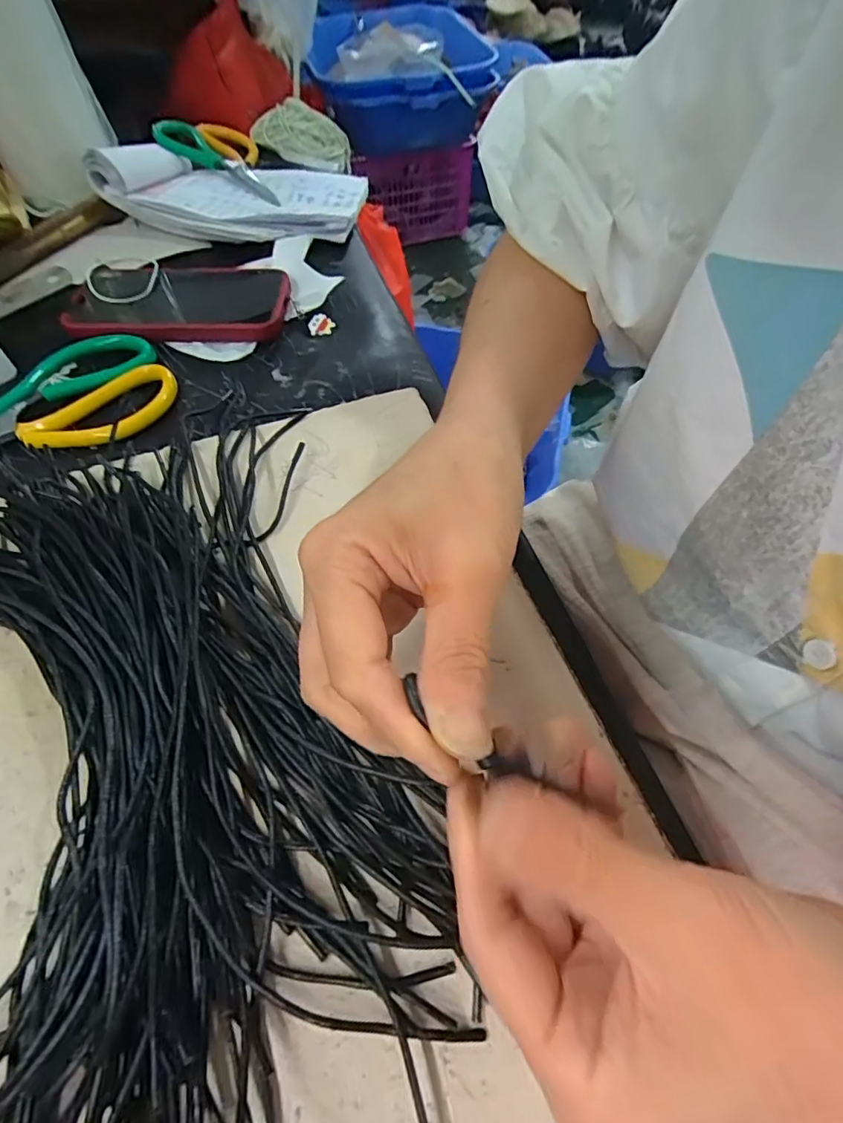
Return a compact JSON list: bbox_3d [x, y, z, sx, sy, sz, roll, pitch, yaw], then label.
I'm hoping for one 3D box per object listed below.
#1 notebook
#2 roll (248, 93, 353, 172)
[{"bbox_3d":[-0.167,-0.359,0.495,0.210,0.051,0.146,7,57,3],"label":"notebook"},{"bbox_3d":[-0.133,-0.463,0.584,0.102,0.058,0.068,-4,57,-5],"label":"roll"}]

